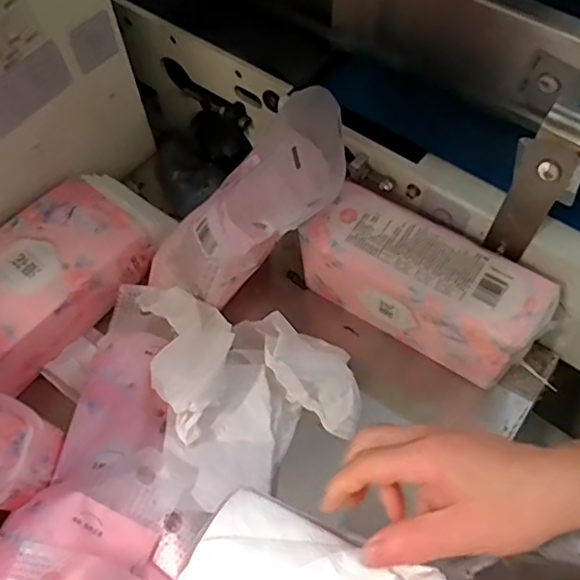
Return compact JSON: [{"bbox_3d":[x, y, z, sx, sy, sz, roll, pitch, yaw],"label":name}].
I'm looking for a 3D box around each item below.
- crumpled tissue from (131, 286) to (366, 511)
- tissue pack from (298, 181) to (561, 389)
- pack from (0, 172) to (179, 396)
[{"bbox_3d":[-0.035,0.101,0.622,0.209,0.089,0.232,-14,61,-7],"label":"crumpled tissue"},{"bbox_3d":[0.137,-0.004,0.625,0.252,0.125,0.087,31,66,17],"label":"tissue pack"},{"bbox_3d":[-0.267,-0.029,0.675,0.142,0.066,0.294,34,66,18],"label":"pack"}]

